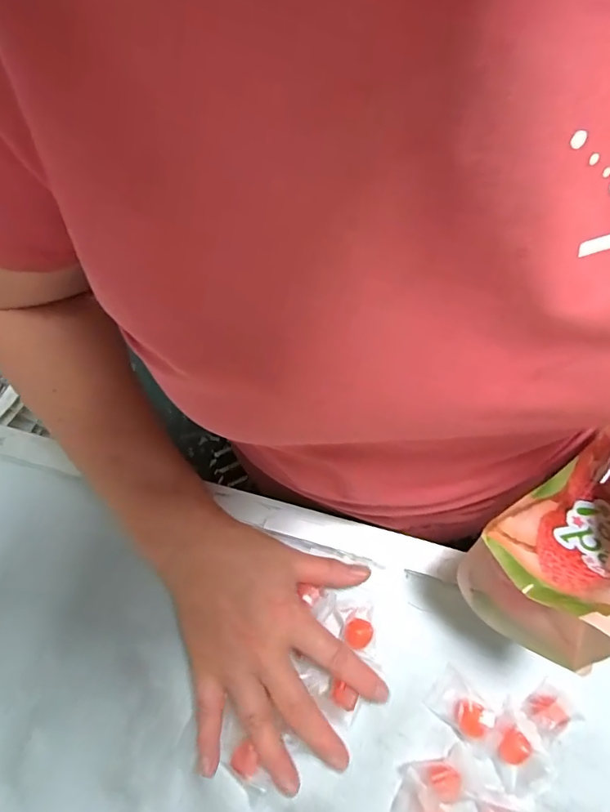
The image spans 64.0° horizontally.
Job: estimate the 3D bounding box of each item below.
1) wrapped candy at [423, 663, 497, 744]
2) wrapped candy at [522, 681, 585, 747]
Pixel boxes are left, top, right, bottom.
[{"bbox_3d":[0.108,0.207,0.334,0.041,0.019,0.031,38,75,14],"label":"wrapped candy"},{"bbox_3d":[0.166,0.209,0.332,0.031,0.012,0.027,-34,72,-10],"label":"wrapped candy"}]

